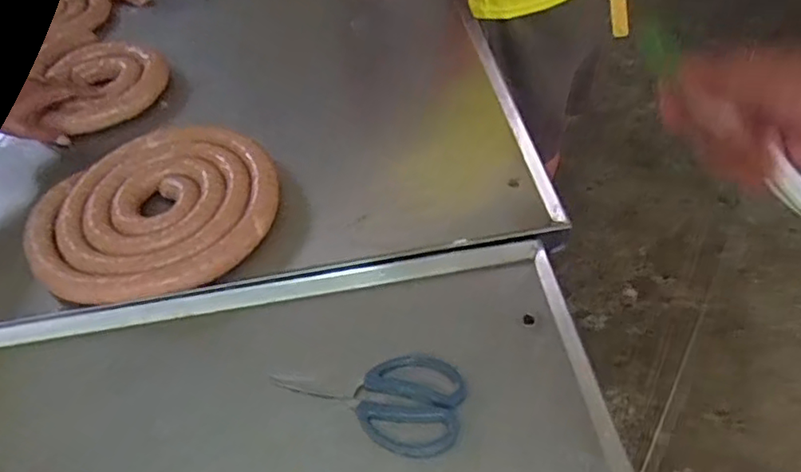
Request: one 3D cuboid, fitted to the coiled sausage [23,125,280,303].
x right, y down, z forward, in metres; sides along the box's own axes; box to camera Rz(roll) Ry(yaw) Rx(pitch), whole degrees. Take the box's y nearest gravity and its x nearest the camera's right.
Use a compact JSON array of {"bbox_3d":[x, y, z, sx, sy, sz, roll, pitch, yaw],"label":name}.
[{"bbox_3d":[-0.298,-0.029,0.769,0.289,0.033,0.264,-2,49,2],"label":"coiled sausage"}]

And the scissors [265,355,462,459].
[{"bbox_3d":[-0.032,0.153,0.615,0.181,0.011,0.097,10,50,12],"label":"scissors"}]

